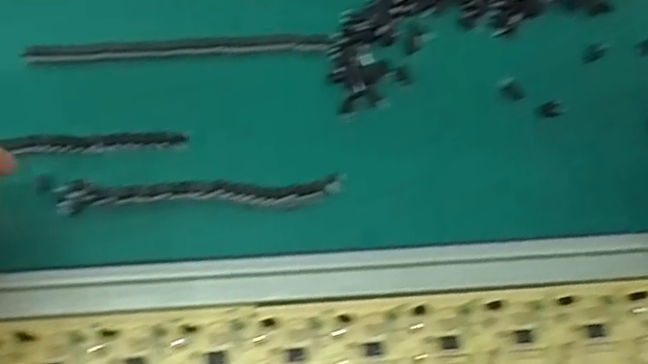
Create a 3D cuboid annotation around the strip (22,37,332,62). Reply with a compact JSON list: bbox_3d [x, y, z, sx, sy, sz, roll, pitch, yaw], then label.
[{"bbox_3d":[-0.072,-0.068,0.338,0.152,0.010,0.012,-5,66,-4],"label":"strip"}]

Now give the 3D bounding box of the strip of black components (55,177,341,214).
[{"bbox_3d":[-0.057,0.006,0.309,0.129,0.015,0.014,-3,66,-3],"label":"strip of black components"}]

